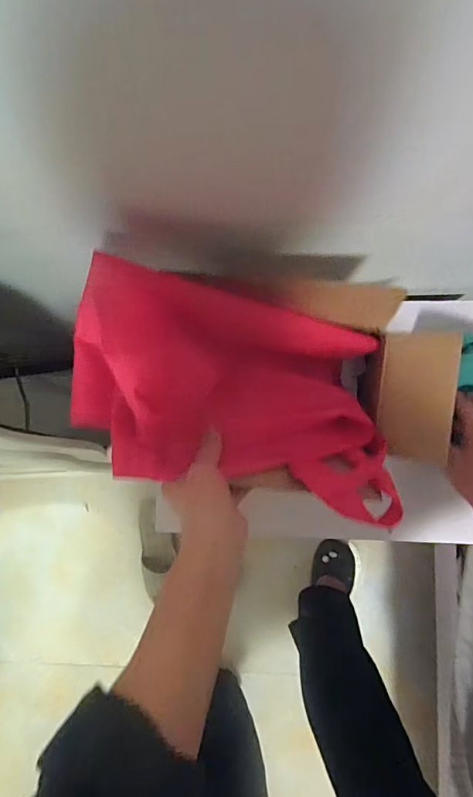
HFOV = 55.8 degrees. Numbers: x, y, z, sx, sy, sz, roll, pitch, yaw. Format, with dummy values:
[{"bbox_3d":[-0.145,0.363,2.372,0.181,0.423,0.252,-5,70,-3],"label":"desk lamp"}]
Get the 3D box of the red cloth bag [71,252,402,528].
[{"bbox_3d":[0.001,-0.010,0.418,0.301,0.141,0.186,9,89,5],"label":"red cloth bag"}]

